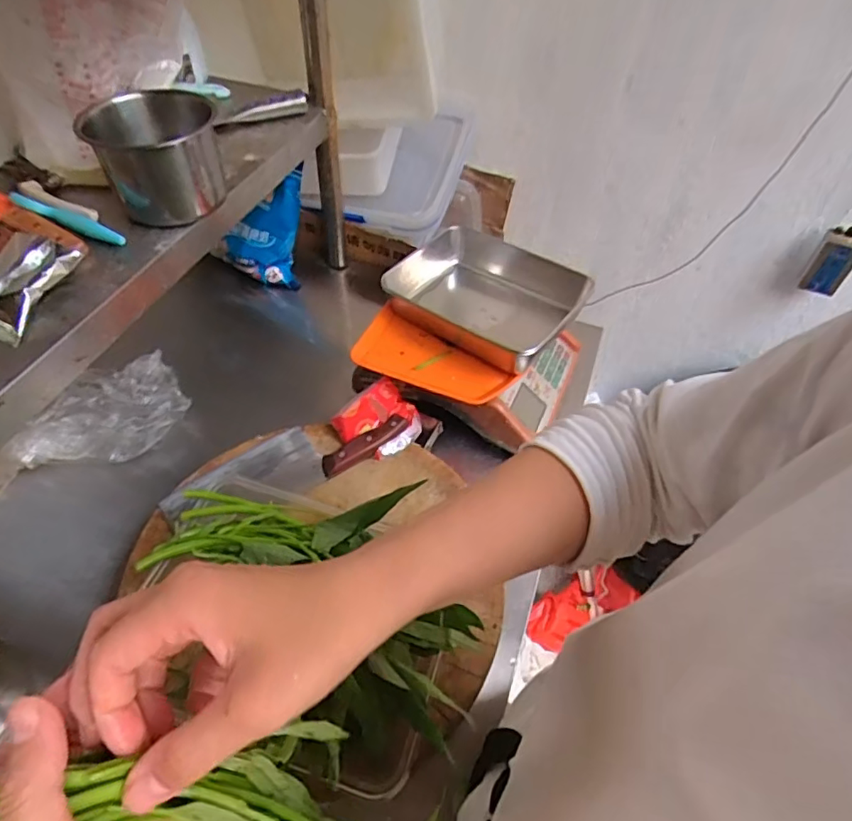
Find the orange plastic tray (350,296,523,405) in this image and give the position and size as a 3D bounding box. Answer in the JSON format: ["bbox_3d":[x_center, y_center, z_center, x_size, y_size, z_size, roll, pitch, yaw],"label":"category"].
[{"bbox_3d":[0.008,-0.074,0.720,0.212,0.062,0.109,26,57,19],"label":"orange plastic tray"}]

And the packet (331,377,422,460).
[{"bbox_3d":[-0.060,0.010,0.731,0.095,0.044,0.098,29,58,21],"label":"packet"}]

